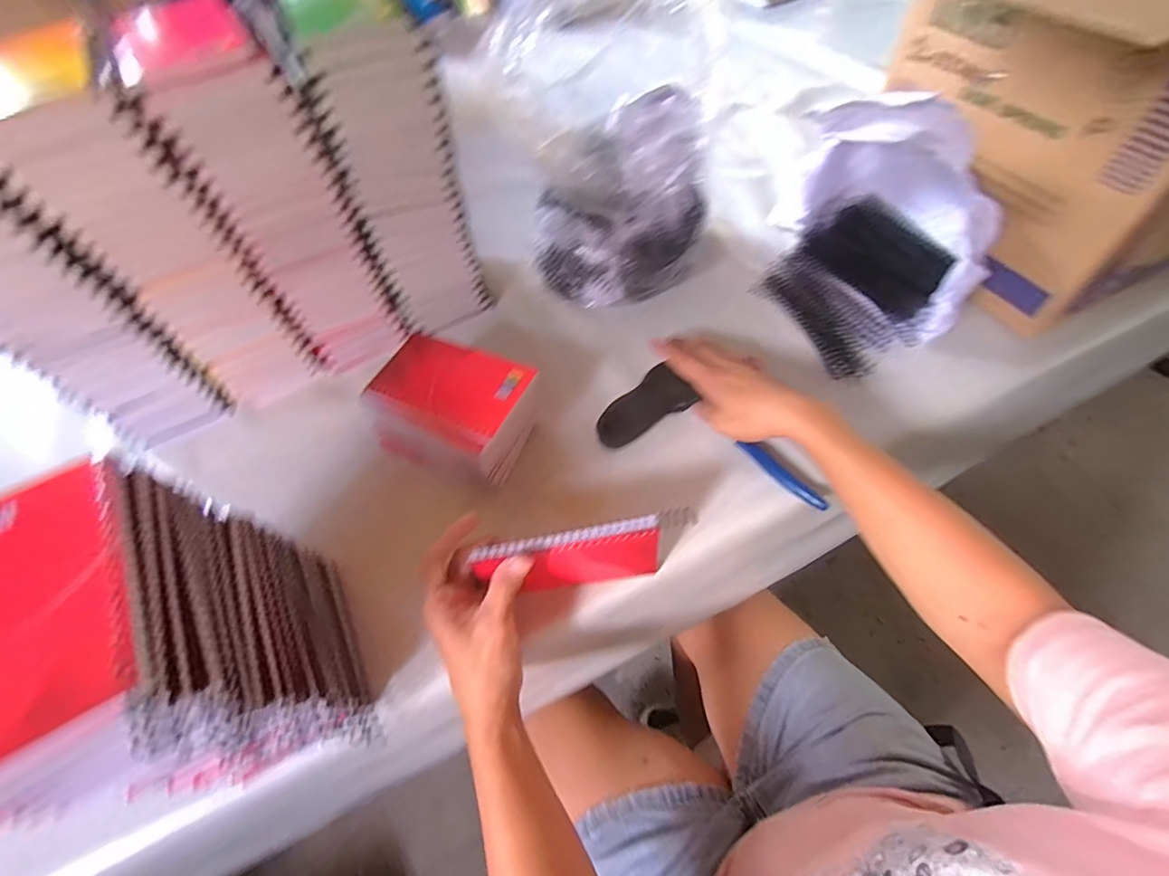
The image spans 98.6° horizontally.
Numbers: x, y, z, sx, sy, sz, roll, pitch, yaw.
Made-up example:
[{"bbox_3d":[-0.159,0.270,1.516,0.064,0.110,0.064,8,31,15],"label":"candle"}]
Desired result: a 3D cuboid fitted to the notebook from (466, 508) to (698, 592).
[{"bbox_3d":[0.002,0.086,0.363,0.148,0.071,0.019,-10,58,-2],"label":"notebook"}]

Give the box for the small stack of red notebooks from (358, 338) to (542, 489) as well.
[{"bbox_3d":[-0.114,-0.024,0.456,0.134,0.080,0.097,22,62,17],"label":"small stack of red notebooks"}]

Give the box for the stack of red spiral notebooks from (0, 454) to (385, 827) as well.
[{"bbox_3d":[-0.220,0.126,0.290,0.096,0.218,0.149,-28,60,-13],"label":"stack of red spiral notebooks"}]

